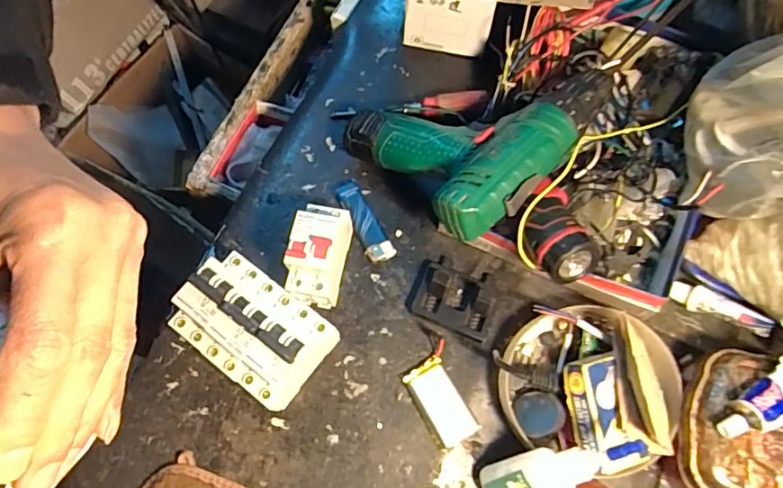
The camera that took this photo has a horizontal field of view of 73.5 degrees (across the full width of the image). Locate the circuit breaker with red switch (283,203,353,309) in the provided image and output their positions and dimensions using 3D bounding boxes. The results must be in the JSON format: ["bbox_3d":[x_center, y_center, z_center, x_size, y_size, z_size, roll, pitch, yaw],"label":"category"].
[{"bbox_3d":[-0.058,0.011,0.437,0.044,0.070,0.077,14,71,7],"label":"circuit breaker with red switch"}]

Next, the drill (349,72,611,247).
[{"bbox_3d":[0.078,-0.095,0.450,0.179,0.058,0.179,-36,46,-11],"label":"drill"}]

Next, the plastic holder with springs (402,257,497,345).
[{"bbox_3d":[0.053,0.044,0.445,0.071,0.024,0.055,21,72,9],"label":"plastic holder with springs"}]

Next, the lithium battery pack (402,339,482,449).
[{"bbox_3d":[0.041,0.125,0.428,0.039,0.010,0.071,-28,71,-8],"label":"lithium battery pack"}]

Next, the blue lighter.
[{"bbox_3d":[-0.026,-0.021,0.477,0.024,0.013,0.084,-28,71,-8],"label":"blue lighter"}]

